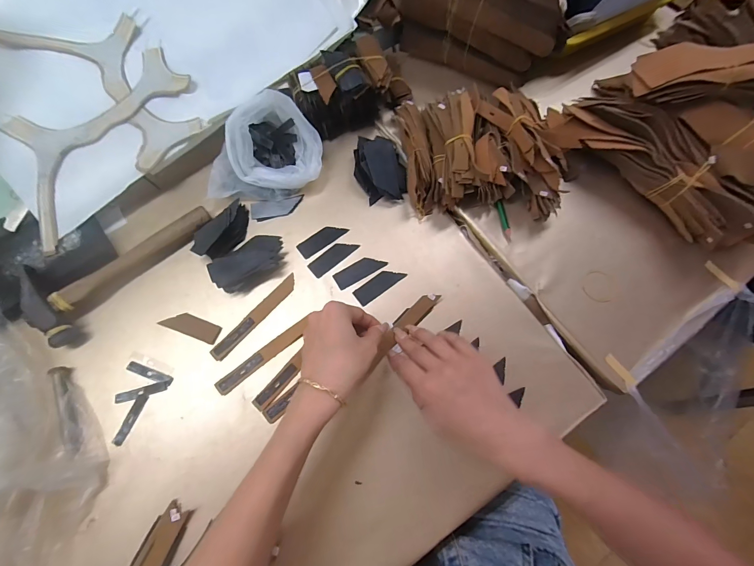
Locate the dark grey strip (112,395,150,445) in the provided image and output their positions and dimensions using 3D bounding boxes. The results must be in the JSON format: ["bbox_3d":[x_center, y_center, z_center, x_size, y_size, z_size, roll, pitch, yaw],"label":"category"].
[{"bbox_3d":[-0.265,0.146,0.358,0.013,0.004,0.055,24,74,6],"label":"dark grey strip"}]

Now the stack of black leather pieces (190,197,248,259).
[{"bbox_3d":[-0.192,-0.067,0.415,0.048,0.023,0.081,27,75,7],"label":"stack of black leather pieces"}]

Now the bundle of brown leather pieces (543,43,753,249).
[{"bbox_3d":[0.370,-0.179,0.401,0.285,0.121,0.196,35,76,9],"label":"bundle of brown leather pieces"}]

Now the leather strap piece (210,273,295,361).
[{"bbox_3d":[-0.142,0.039,0.394,0.016,0.004,0.125,41,77,11],"label":"leather strap piece"}]

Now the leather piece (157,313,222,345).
[{"bbox_3d":[-0.216,0.050,0.391,0.068,0.004,0.023,20,74,5],"label":"leather piece"}]

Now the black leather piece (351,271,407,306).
[{"bbox_3d":[0.002,0.002,0.413,0.064,0.004,0.023,-36,77,-11],"label":"black leather piece"}]

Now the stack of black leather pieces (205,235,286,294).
[{"bbox_3d":[-0.155,-0.029,0.402,0.085,0.034,0.056,-34,76,-10],"label":"stack of black leather pieces"}]

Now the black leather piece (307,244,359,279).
[{"bbox_3d":[-0.055,-0.033,0.417,0.063,0.004,0.024,-39,77,-11],"label":"black leather piece"}]

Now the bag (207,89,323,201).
[{"bbox_3d":[-0.143,-0.170,0.420,0.142,0.074,0.111,-6,73,-2],"label":"bag"}]

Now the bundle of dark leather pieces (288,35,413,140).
[{"bbox_3d":[-0.034,-0.263,0.453,0.155,0.077,0.086,-24,75,-7],"label":"bundle of dark leather pieces"}]

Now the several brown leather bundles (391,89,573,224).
[{"bbox_3d":[0.140,-0.166,0.425,0.210,0.073,0.170,-5,73,-2],"label":"several brown leather bundles"}]

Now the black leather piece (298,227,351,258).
[{"bbox_3d":[-0.070,-0.056,0.427,0.064,0.004,0.023,-35,77,-10],"label":"black leather piece"}]

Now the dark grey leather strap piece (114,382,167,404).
[{"bbox_3d":[-0.259,0.120,0.366,0.056,0.006,0.011,-15,74,-5],"label":"dark grey leather strap piece"}]

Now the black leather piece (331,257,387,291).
[{"bbox_3d":[-0.021,-0.016,0.410,0.063,0.004,0.022,-29,76,-9],"label":"black leather piece"}]

